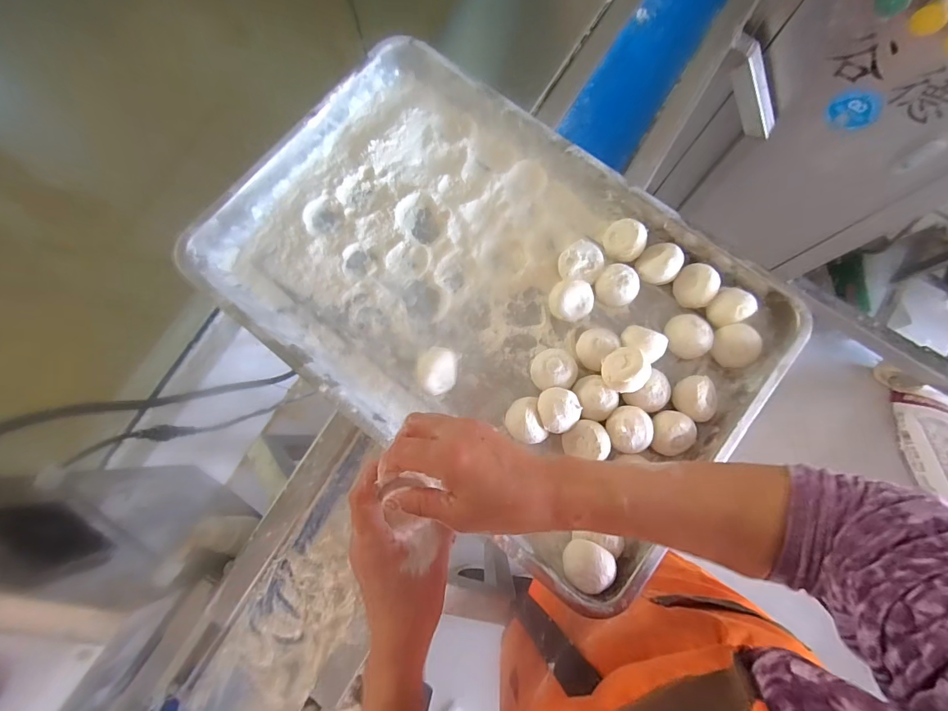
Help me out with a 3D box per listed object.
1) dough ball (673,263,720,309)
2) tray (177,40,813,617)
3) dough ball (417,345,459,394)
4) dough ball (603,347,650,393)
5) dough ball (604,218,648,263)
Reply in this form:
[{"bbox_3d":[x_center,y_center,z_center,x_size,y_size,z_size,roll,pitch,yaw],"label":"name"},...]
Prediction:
[{"bbox_3d":[0.241,-0.076,0.468,0.034,0.038,0.044,-36,82,-6],"label":"dough ball"},{"bbox_3d":[0.013,-0.074,0.469,0.575,0.064,0.378,39,82,7],"label":"tray"},{"bbox_3d":[-0.038,0.018,0.458,0.039,0.045,0.047,-2,79,0],"label":"dough ball"},{"bbox_3d":[0.152,0.014,0.429,0.044,0.032,0.045,0,79,-1],"label":"dough ball"},{"bbox_3d":[0.170,-0.130,0.485,0.044,0.033,0.037,38,82,6],"label":"dough ball"}]

